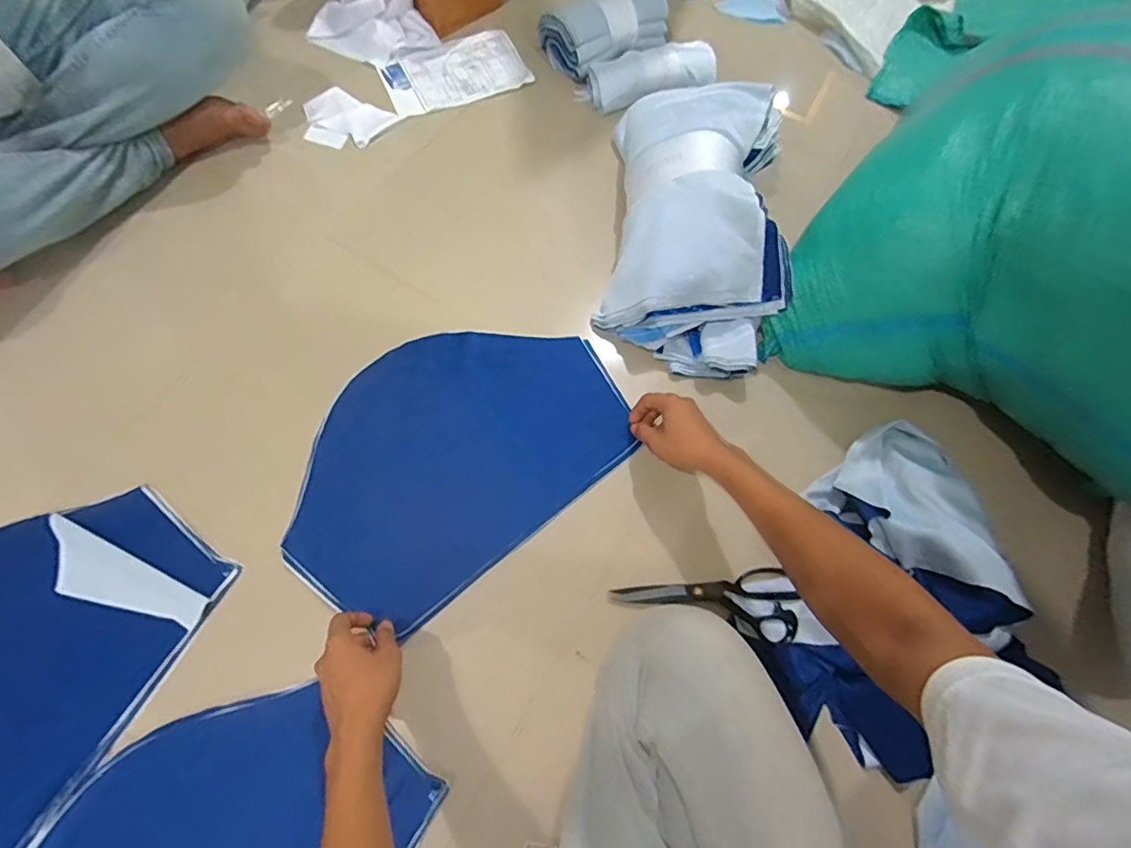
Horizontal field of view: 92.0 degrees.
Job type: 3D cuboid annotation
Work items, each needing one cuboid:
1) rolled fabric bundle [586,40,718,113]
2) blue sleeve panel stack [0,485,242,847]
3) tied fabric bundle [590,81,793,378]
[{"bbox_3d":[0.154,-0.628,0.970,0.233,0.050,0.097,-16,68,-10],"label":"rolled fabric bundle"},{"bbox_3d":[-0.572,0.253,0.553,0.276,0.023,0.393,28,67,8],"label":"blue sleeve panel stack"},{"bbox_3d":[0.179,-0.293,0.741,0.235,0.138,0.425,11,66,1],"label":"tied fabric bundle"}]

